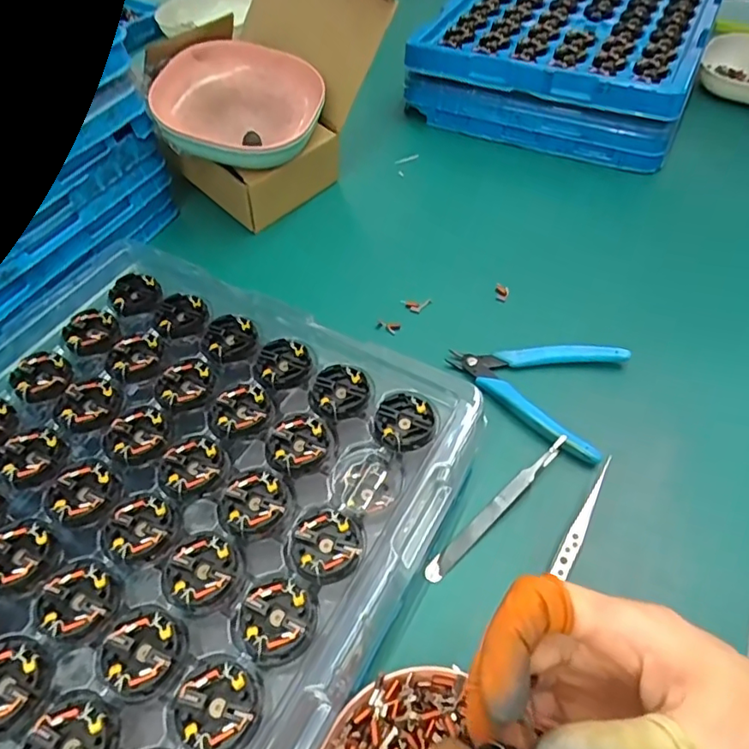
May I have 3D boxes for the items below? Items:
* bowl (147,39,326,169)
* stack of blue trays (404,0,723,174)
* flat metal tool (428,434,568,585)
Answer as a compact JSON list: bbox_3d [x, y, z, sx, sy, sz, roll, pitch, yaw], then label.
[{"bbox_3d":[-0.117,-0.237,0.489,0.140,0.050,0.134,5,52,7],"label":"bowl"},{"bbox_3d":[0.246,-0.413,0.654,0.271,0.070,0.387,20,55,17],"label":"stack of blue trays"},{"bbox_3d":[0.072,0.076,0.325,0.116,0.012,0.010,-36,60,-24],"label":"flat metal tool"}]

